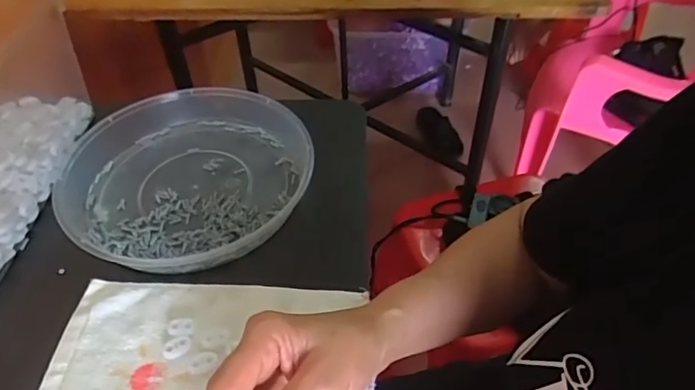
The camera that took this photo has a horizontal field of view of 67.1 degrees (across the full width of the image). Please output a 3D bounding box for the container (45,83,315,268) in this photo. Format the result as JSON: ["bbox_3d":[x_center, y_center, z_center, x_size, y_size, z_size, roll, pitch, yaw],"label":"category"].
[{"bbox_3d":[-0.154,-0.019,0.513,0.237,0.040,0.228,-15,49,-12],"label":"container"}]

